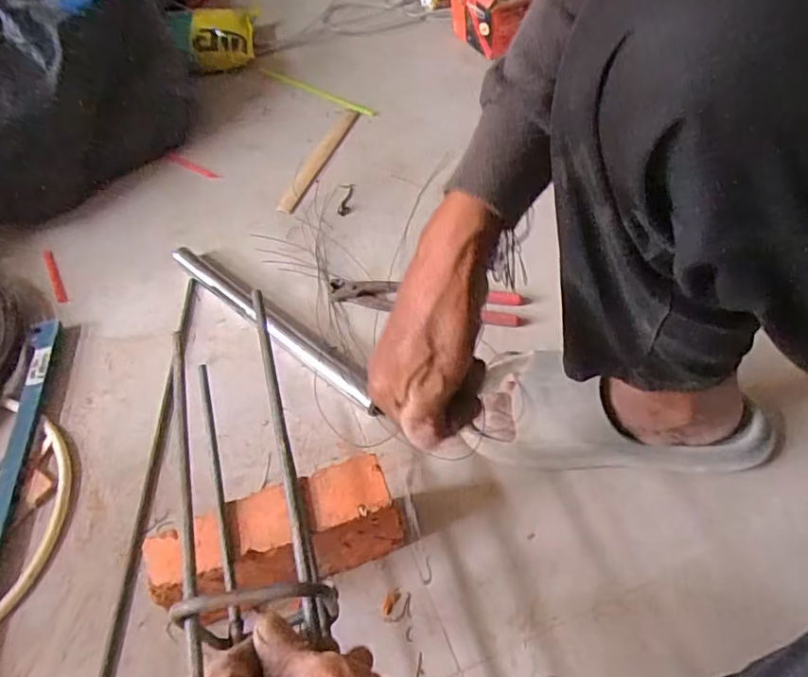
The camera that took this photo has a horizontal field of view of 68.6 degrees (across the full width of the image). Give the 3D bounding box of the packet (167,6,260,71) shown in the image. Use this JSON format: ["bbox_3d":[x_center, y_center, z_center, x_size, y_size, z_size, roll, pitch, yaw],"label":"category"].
[{"bbox_3d":[-0.322,-0.526,1.026,0.147,0.029,0.116,-14,84,-16],"label":"packet"}]

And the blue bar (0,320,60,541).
[{"bbox_3d":[-0.403,0.135,0.600,0.033,0.015,0.381,-7,53,0],"label":"blue bar"}]

